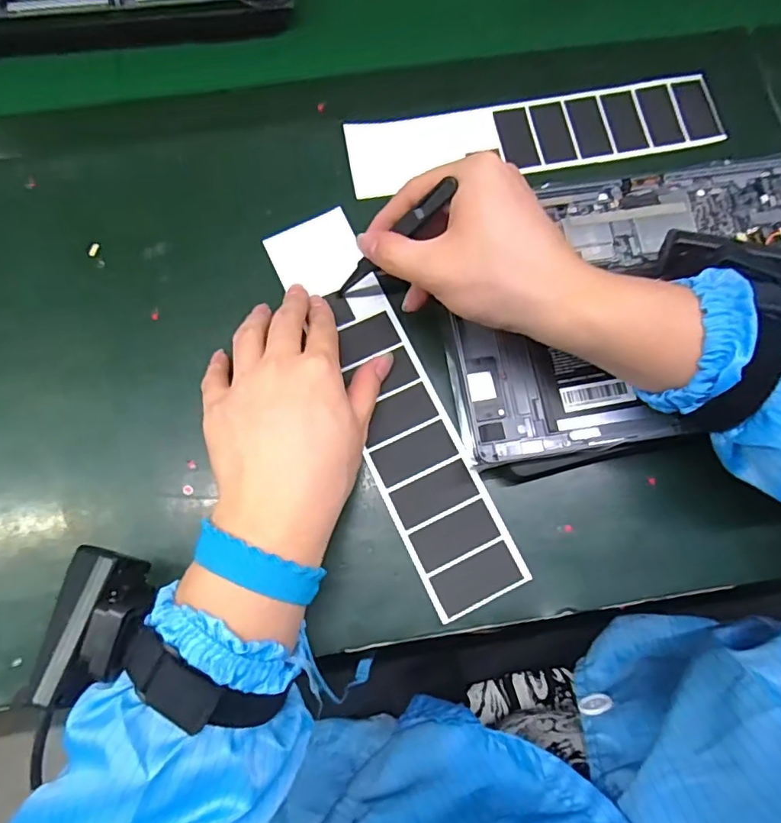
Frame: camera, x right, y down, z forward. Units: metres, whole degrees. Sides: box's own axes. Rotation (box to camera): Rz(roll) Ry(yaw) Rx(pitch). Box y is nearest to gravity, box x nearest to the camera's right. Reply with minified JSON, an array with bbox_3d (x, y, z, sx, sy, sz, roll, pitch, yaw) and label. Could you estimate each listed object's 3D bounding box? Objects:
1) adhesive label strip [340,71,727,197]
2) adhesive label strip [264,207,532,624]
[{"bbox_3d":[0.103,-0.198,0.381,0.265,0.006,0.055,-10,79,-3],"label":"adhesive label strip"},{"bbox_3d":[0.000,-0.010,0.333,0.059,0.005,0.265,-23,77,-6],"label":"adhesive label strip"}]

